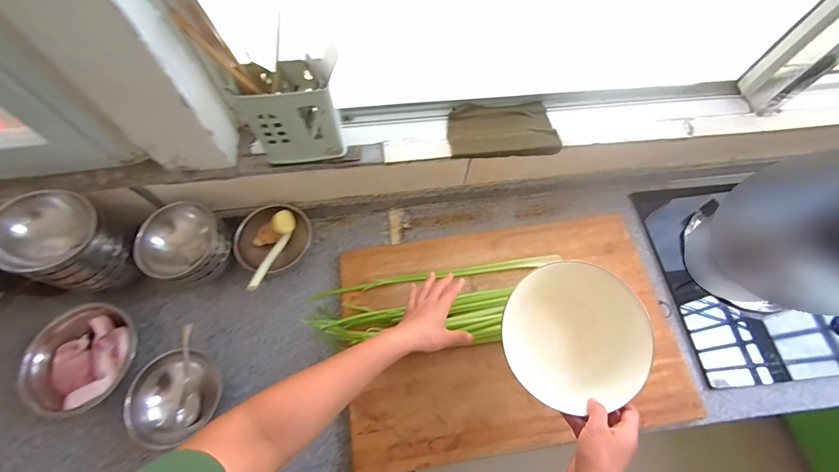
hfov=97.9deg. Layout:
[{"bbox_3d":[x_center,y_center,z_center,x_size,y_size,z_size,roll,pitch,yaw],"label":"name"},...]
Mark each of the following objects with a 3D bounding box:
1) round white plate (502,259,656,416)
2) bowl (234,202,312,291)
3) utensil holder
[{"bbox_3d":[0.216,0.137,0.506,0.191,0.050,0.188,0,64,0],"label":"round white plate"},{"bbox_3d":[-0.288,0.013,0.718,0.143,0.096,0.154,0,64,0],"label":"bowl"},{"bbox_3d":[-0.205,-0.202,0.599,0.140,0.156,0.076,-6,64,-3],"label":"utensil holder"}]

